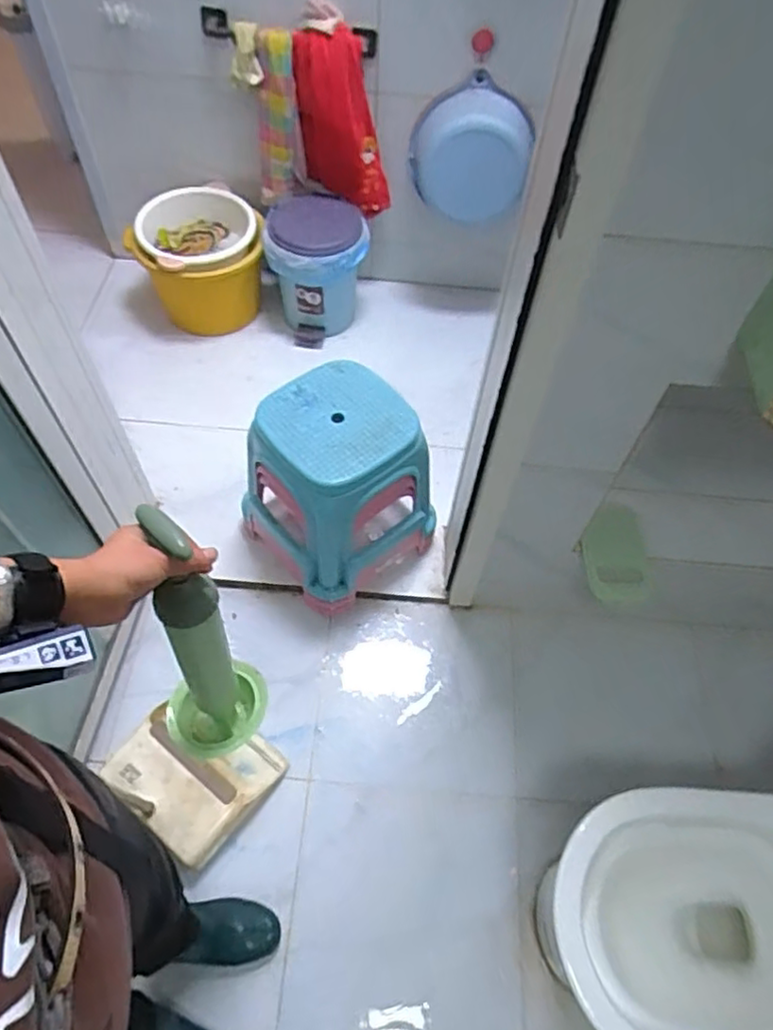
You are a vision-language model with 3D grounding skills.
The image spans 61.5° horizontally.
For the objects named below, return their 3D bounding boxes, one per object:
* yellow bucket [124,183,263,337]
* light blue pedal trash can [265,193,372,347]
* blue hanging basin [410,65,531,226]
[{"bbox_3d":[-0.478,-0.662,1.696,0.322,0.266,0.294,-6,58,-7],"label":"yellow bucket"},{"bbox_3d":[-0.176,-0.631,1.700,0.253,0.306,0.207,-7,58,-7],"label":"light blue pedal trash can"},{"bbox_3d":[0.200,-0.847,1.550,0.284,0.309,0.085,9,58,3],"label":"blue hanging basin"}]

